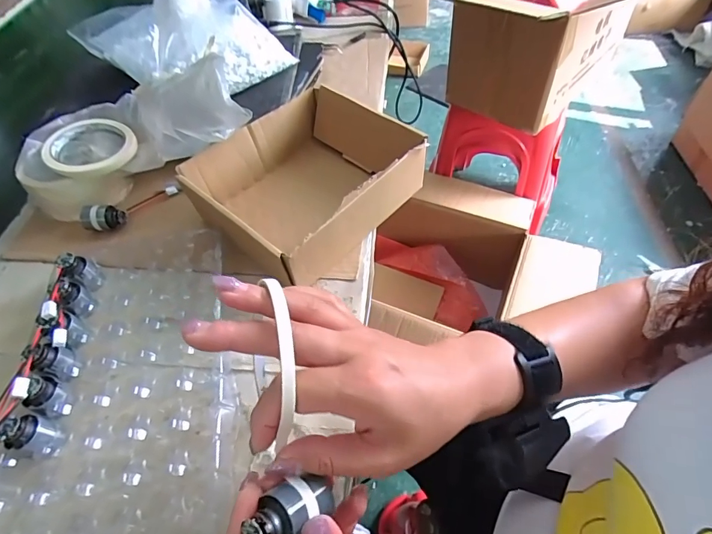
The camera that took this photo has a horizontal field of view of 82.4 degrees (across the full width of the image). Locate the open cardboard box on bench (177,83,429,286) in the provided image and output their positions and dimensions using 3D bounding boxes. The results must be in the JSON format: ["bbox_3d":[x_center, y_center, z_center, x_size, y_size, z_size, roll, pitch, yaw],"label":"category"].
[{"bbox_3d":[-0.054,-0.099,0.454,0.186,0.077,0.209,35,63,25],"label":"open cardboard box on bench"}]

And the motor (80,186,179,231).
[{"bbox_3d":[-0.268,-0.075,0.480,0.109,0.023,0.034,-32,59,-18],"label":"motor"}]

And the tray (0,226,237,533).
[{"bbox_3d":[-0.193,0.114,0.341,0.175,0.028,0.324,-8,54,-2],"label":"tray"}]

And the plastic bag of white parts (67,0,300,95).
[{"bbox_3d":[-0.231,-0.299,0.531,0.273,0.089,0.119,2,55,8],"label":"plastic bag of white parts"}]

